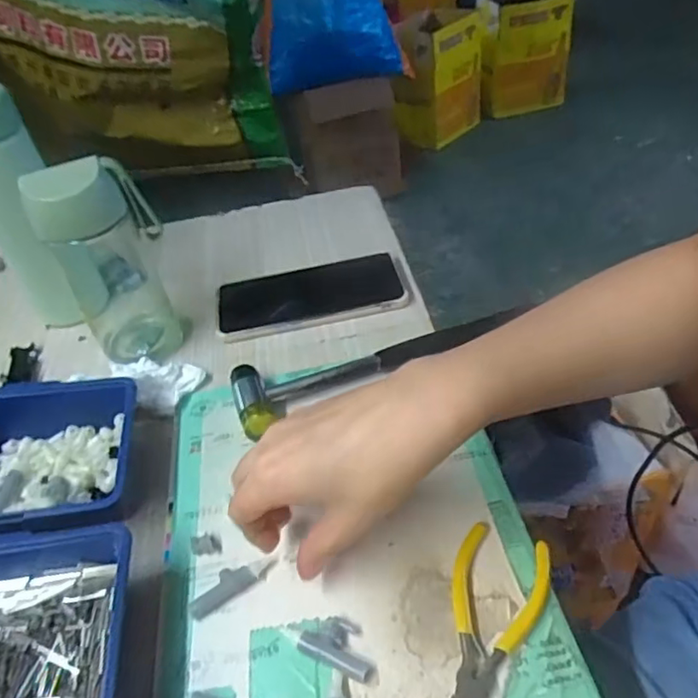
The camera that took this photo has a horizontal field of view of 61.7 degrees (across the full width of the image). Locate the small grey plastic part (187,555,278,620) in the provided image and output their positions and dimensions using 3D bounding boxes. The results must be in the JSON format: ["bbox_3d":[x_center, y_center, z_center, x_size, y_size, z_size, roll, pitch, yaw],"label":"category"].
[{"bbox_3d":[-0.066,0.131,0.327,0.053,0.008,0.016,-25,44,-17],"label":"small grey plastic part"}]

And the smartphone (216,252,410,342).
[{"bbox_3d":[-0.034,-0.049,0.509,0.160,0.014,0.076,-12,42,-3],"label":"smartphone"}]

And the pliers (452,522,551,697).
[{"bbox_3d":[0.064,0.139,0.294,0.048,0.008,0.113,19,49,29],"label":"pliers"}]

